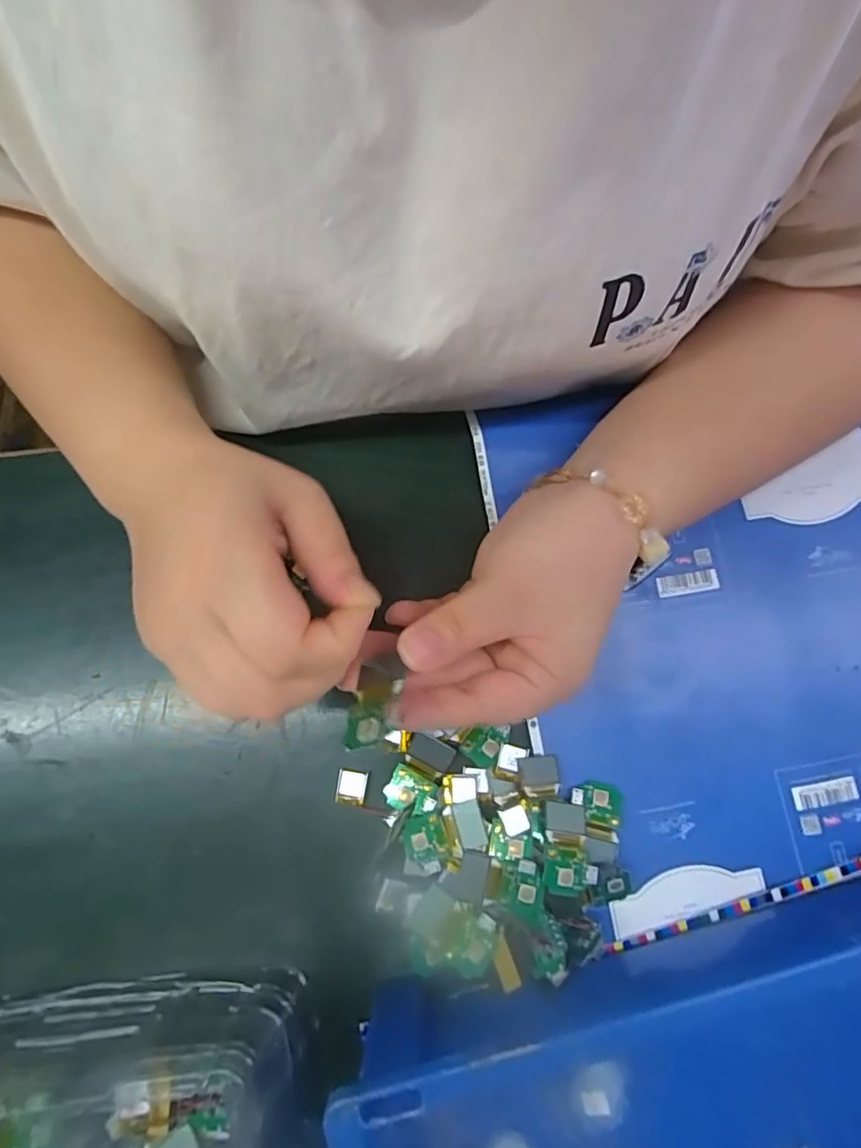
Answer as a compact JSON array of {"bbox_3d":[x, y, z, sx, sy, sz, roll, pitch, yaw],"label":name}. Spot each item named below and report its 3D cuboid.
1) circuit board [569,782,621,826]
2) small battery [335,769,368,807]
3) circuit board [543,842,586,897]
[{"bbox_3d":[0.081,0.111,0.280,0.024,0.007,0.018,15,78,4],"label":"circuit board"},{"bbox_3d":[-0.040,0.106,0.286,0.014,0.004,0.017,8,78,2],"label":"small battery"},{"bbox_3d":[0.061,0.135,0.261,0.018,0.004,0.020,13,65,-1],"label":"circuit board"}]

